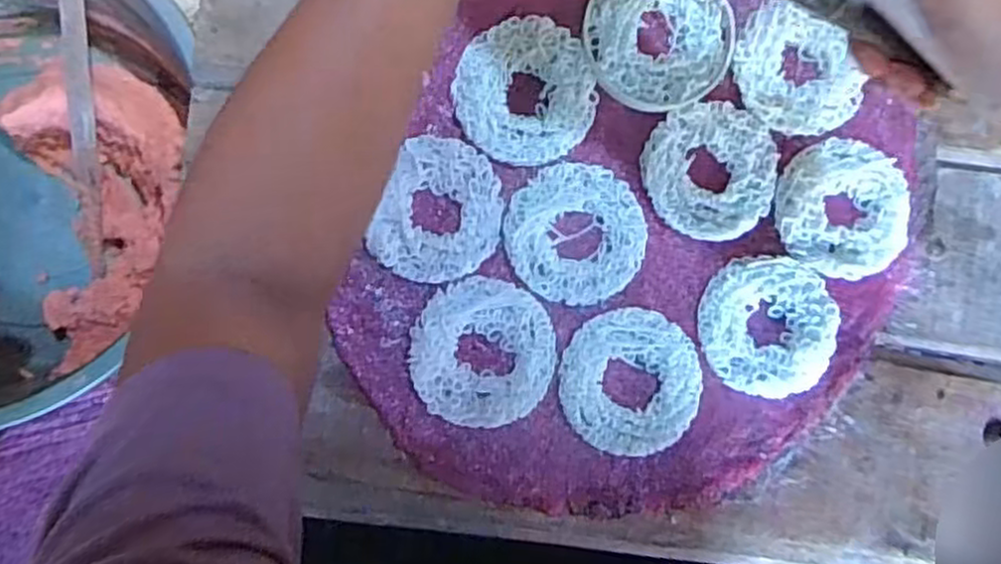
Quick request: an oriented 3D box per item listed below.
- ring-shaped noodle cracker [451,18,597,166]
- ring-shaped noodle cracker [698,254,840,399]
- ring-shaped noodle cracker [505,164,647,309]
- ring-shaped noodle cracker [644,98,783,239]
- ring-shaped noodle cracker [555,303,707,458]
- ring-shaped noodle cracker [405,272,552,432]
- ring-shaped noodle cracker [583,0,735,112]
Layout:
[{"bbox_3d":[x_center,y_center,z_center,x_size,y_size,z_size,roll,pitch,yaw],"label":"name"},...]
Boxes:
[{"bbox_3d":[0.015,-0.108,0.423,0.079,0.008,0.079,0,85,-5],"label":"ring-shaped noodle cracker"},{"bbox_3d":[0.156,0.025,0.432,0.079,0.005,0.079,0,85,-5],"label":"ring-shaped noodle cracker"},{"bbox_3d":[0.043,-0.028,0.426,0.078,0.007,0.078,0,85,-5],"label":"ring-shaped noodle cracker"},{"bbox_3d":[0.124,-0.064,0.434,0.079,0.007,0.077,0,85,-5],"label":"ring-shaped noodle cracker"},{"bbox_3d":[0.074,0.056,0.423,0.078,0.009,0.080,0,85,-5],"label":"ring-shaped noodle cracker"},{"bbox_3d":[-0.009,0.039,0.411,0.077,0.006,0.078,0,85,-5],"label":"ring-shaped noodle cracker"},{"bbox_3d":[0.092,-0.141,0.430,0.085,0.005,0.080,0,85,-5],"label":"ring-shaped noodle cracker"}]

